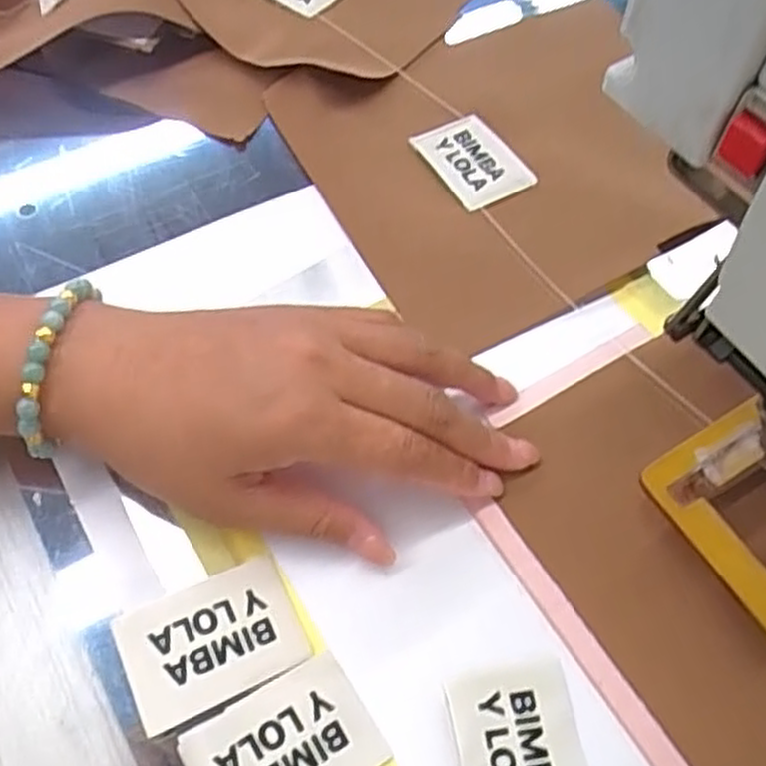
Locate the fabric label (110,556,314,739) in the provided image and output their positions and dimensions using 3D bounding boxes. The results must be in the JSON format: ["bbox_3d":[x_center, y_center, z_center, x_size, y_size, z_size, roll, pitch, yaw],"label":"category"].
[{"bbox_3d":[-0.058,0.089,0.263,0.058,0.005,0.040,-20,66,-18],"label":"fabric label"}]

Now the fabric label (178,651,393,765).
[{"bbox_3d":[-0.032,0.118,0.246,0.057,0.004,0.040,-24,62,-17],"label":"fabric label"}]

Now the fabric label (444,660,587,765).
[{"bbox_3d":[0.046,0.123,0.249,0.041,0.004,0.055,-6,59,-10],"label":"fabric label"}]

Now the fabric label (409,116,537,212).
[{"bbox_3d":[0.044,-0.112,0.386,0.040,0.005,0.056,-28,63,-12],"label":"fabric label"}]

